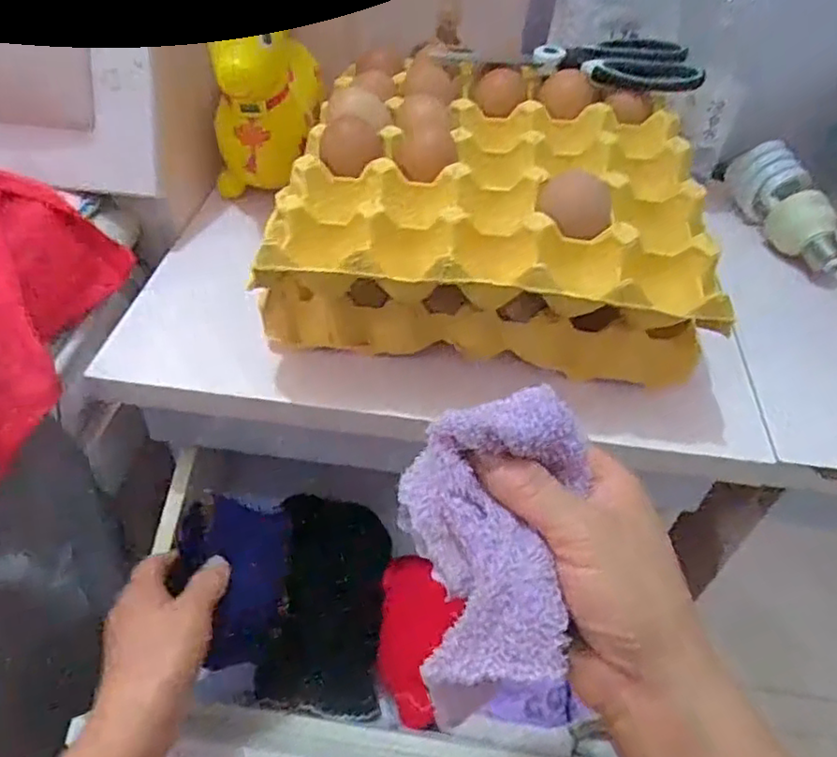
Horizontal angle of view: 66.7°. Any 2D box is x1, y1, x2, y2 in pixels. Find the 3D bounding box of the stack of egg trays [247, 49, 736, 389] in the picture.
[{"bbox_3d":[0.048,-0.113,0.465,0.282,0.124,0.257,6,46,3],"label":"stack of egg trays"}]

